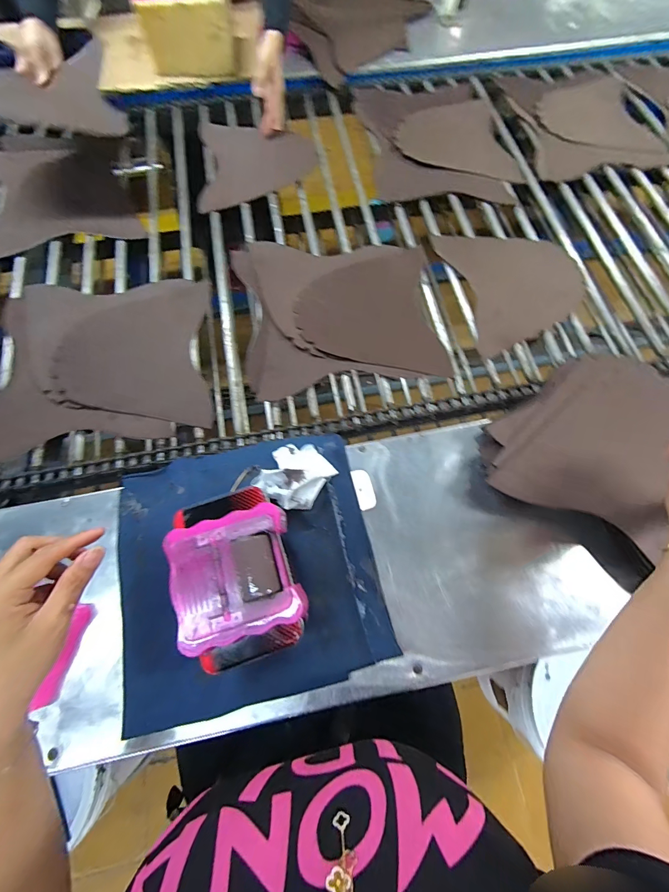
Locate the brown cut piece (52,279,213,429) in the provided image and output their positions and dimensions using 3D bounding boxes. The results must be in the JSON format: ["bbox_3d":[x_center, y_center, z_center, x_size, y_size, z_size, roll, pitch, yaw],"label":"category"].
[{"bbox_3d":[-0.306,-0.170,0.578,0.235,0.030,0.247,7,72,2],"label":"brown cut piece"}]

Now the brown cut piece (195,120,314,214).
[{"bbox_3d":[-0.157,-0.581,0.729,0.230,0.008,0.268,-6,70,-4],"label":"brown cut piece"}]

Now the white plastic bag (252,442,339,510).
[{"bbox_3d":[-0.051,0.034,0.456,0.082,0.048,0.086,33,73,9],"label":"white plastic bag"}]

